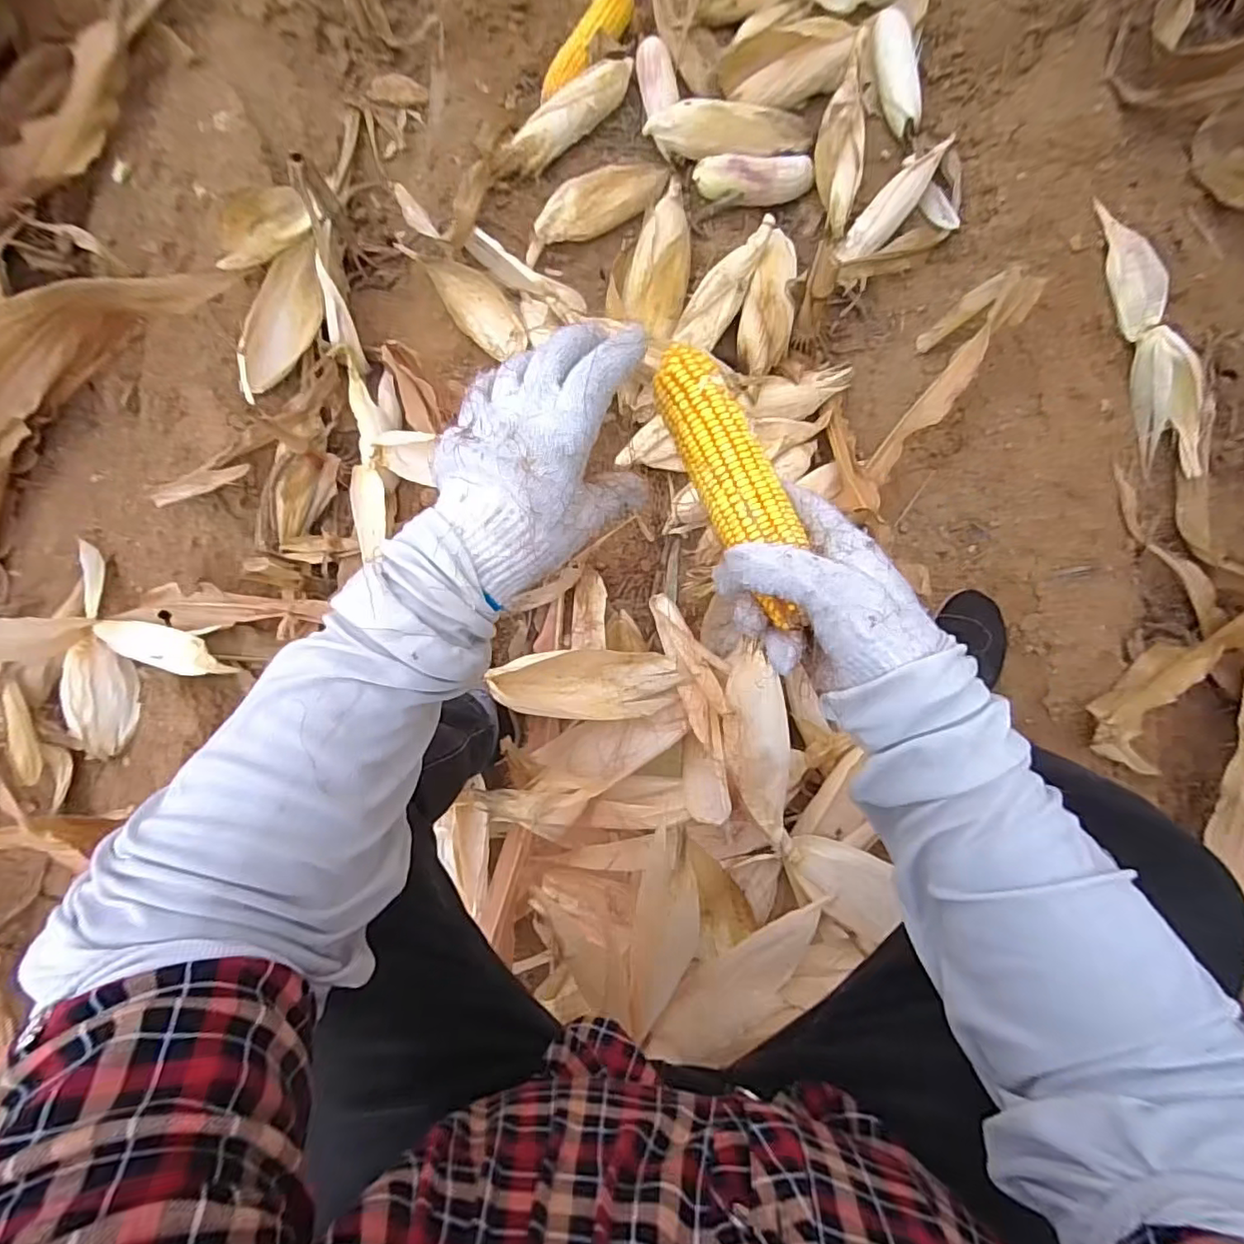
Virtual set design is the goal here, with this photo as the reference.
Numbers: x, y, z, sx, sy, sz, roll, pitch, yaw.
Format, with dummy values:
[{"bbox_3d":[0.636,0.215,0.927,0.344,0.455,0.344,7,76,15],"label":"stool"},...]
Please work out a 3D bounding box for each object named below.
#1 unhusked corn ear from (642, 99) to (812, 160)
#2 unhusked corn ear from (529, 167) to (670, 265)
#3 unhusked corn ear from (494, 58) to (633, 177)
[{"bbox_3d":[0.159,-0.700,0.851,0.252,0.050,0.063,-8,84,-13],"label":"unhusked corn ear"},{"bbox_3d":[-0.040,-0.610,0.865,0.231,0.050,0.068,-23,84,2],"label":"unhusked corn ear"},{"bbox_3d":[-0.081,-0.755,0.893,0.056,0.049,0.269,44,89,7],"label":"unhusked corn ear"}]

